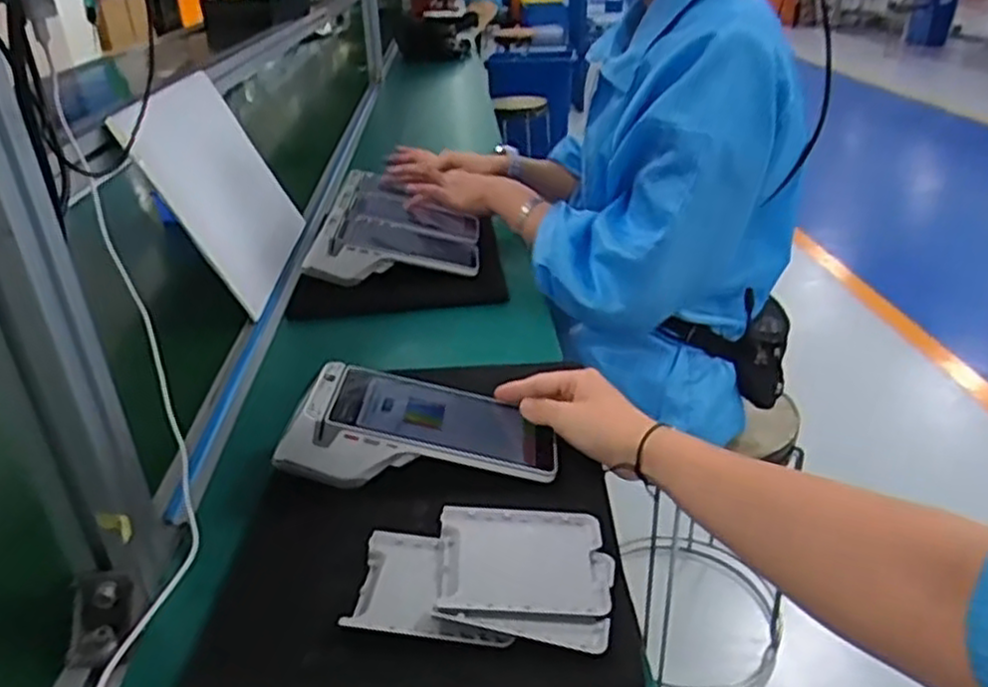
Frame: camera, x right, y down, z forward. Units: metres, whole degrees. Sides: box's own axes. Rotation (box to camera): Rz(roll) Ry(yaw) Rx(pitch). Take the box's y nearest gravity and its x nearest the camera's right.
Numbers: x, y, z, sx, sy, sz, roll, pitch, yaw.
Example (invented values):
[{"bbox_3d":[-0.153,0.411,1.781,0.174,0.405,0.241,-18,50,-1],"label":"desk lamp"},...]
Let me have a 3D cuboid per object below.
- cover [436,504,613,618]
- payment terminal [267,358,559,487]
[{"bbox_3d":[0.017,0.134,0.459,0.098,0.013,0.077,4,35,-4],"label":"cover"},{"bbox_3d":[-0.056,0.065,0.563,0.192,0.056,0.083,5,27,-5],"label":"payment terminal"}]

